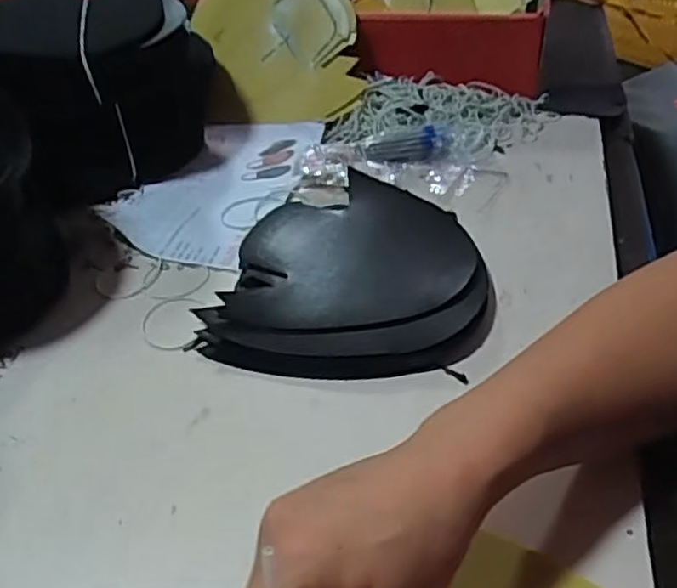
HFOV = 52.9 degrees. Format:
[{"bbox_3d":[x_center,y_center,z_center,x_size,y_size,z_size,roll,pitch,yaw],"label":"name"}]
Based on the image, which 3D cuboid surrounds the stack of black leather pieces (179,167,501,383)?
[{"bbox_3d":[0.014,-0.020,0.515,0.192,0.034,0.208,5,41,12],"label":"stack of black leather pieces"}]

